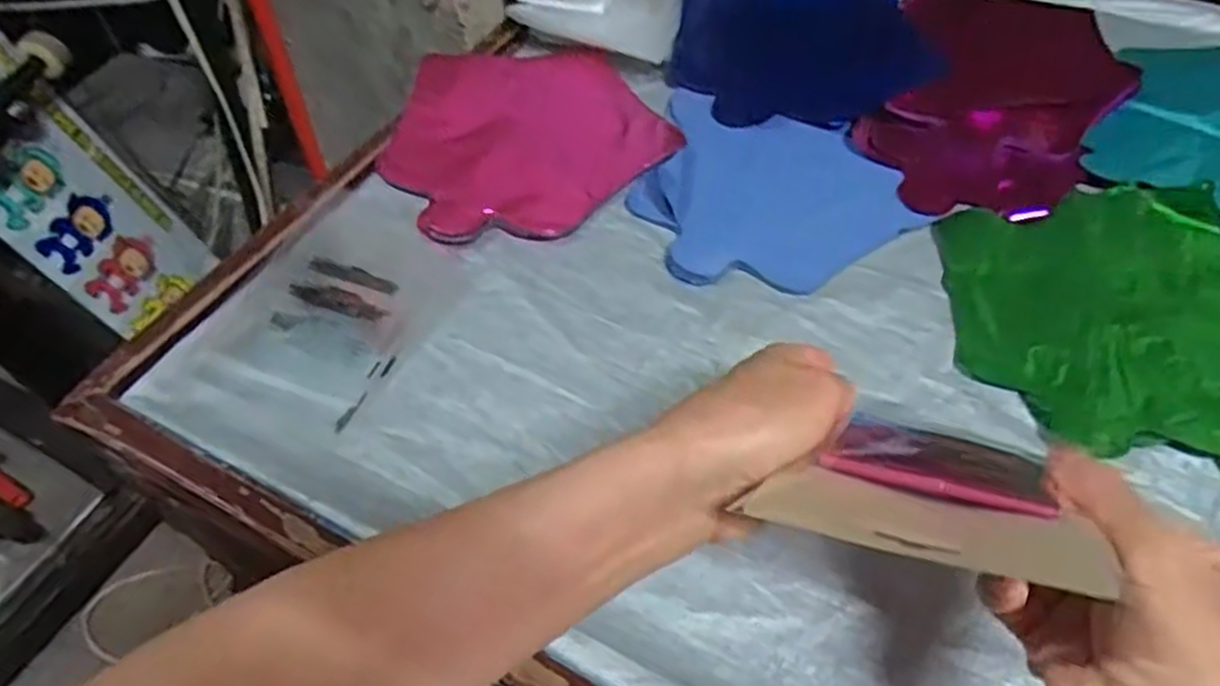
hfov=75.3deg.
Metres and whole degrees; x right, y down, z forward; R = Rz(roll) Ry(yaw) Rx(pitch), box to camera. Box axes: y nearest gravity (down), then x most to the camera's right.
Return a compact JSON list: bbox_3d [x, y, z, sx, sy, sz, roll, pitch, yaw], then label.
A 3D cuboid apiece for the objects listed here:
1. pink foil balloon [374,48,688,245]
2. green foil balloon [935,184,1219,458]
[{"bbox_3d":[-0.079,-0.179,0.678,0.226,0.016,0.240,-23,55,-17],"label":"pink foil balloon"},{"bbox_3d":[0.352,-0.024,0.545,0.225,0.016,0.237,4,52,4],"label":"green foil balloon"}]

